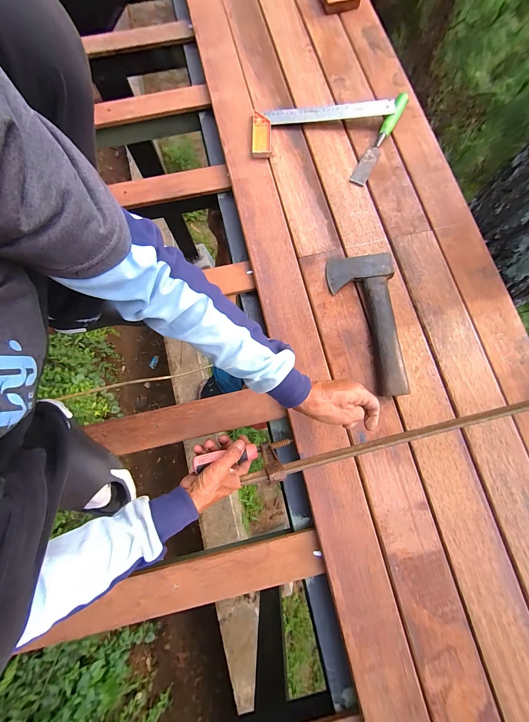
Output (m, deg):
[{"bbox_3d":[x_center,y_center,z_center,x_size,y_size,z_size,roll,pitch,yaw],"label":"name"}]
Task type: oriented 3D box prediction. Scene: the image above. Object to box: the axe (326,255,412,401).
[{"bbox_3d":[0.179,-0.070,0.471,0.110,0.032,0.260,-1,77,0],"label":"axe"}]

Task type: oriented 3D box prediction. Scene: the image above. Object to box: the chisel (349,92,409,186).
[{"bbox_3d":[0.245,-0.471,0.560,0.033,0.032,0.226,27,79,6],"label":"chisel"}]

